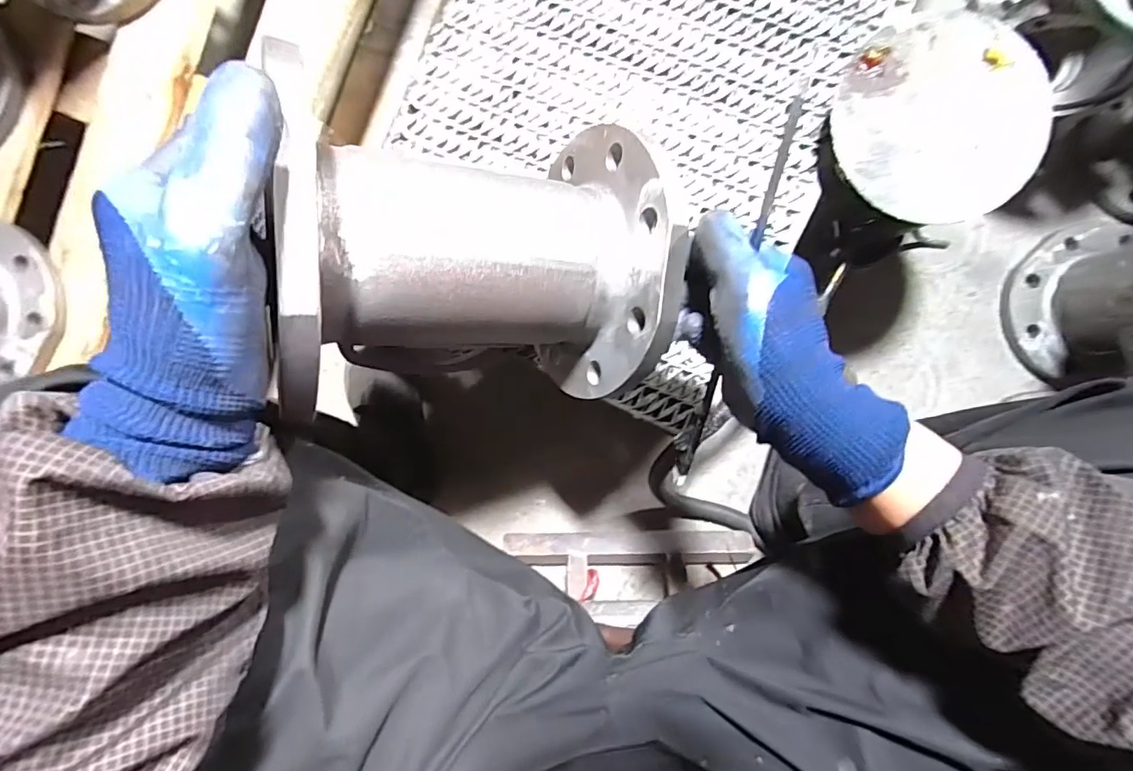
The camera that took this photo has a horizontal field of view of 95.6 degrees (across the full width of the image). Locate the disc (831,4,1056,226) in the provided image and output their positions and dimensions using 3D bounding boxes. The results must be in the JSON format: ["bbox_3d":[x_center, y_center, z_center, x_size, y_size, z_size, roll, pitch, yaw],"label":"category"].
[{"bbox_3d":[0.297,-0.218,0.412,0.152,0.020,0.160,0,91,3],"label":"disc"}]

